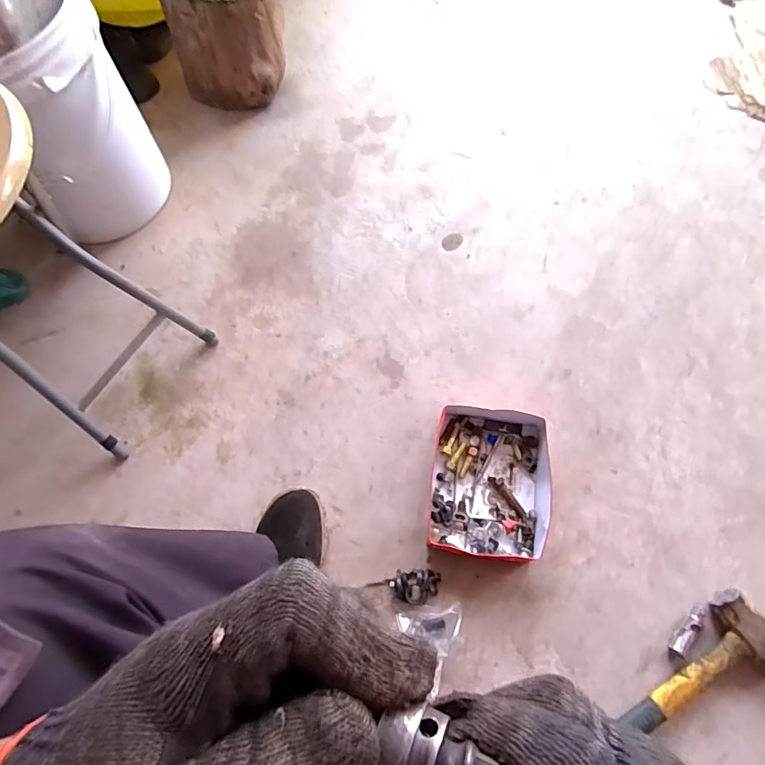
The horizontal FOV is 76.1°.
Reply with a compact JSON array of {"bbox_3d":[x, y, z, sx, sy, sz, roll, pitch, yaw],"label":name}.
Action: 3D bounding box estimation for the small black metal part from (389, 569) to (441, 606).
[{"bbox_3d":[0.047,0.286,0.681,0.068,0.023,0.044,-1,68,2],"label":"small black metal part"}]

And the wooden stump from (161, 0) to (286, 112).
[{"bbox_3d":[-0.311,-0.724,0.988,0.214,0.225,0.226,-9,68,-1],"label":"wooden stump"}]

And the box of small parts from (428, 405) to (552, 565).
[{"bbox_3d":[0.157,0.146,0.714,0.161,0.053,0.206,6,69,5],"label":"box of small parts"}]

